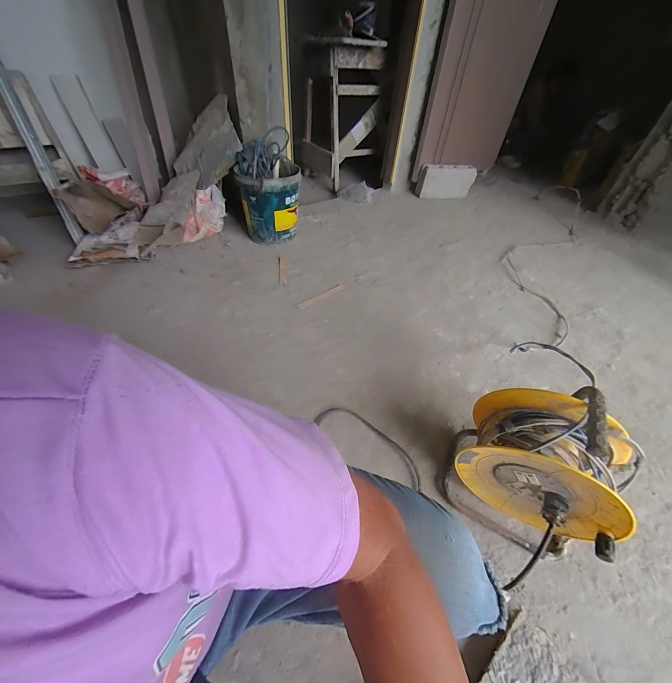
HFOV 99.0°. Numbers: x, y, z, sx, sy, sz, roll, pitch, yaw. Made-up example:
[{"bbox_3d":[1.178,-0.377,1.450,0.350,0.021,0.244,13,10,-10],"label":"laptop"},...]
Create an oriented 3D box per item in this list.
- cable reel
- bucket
[{"bbox_3d":[0.408,0.248,0.567,0.287,0.339,0.186,27,50,20],"label":"cable reel"},{"bbox_3d":[-0.327,-0.692,1.466,0.290,0.326,0.280,-7,48,-11],"label":"bucket"}]

